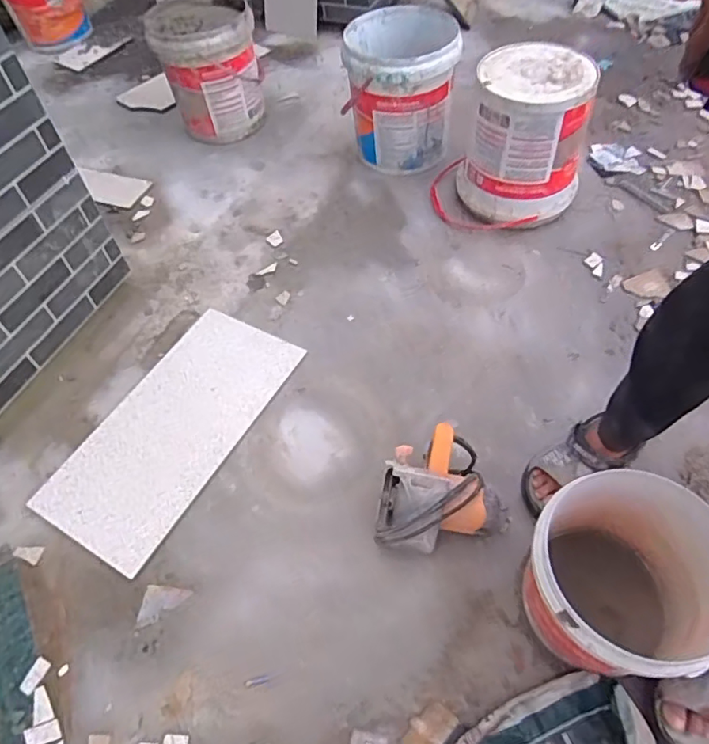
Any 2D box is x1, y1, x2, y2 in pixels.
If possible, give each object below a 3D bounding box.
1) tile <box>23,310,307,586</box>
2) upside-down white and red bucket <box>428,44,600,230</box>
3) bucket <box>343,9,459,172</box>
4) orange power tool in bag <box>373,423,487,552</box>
[{"bbox_3d":[-0.399,0.113,1.237,0.305,0.010,0.602,23,59,19],"label":"tile"},{"bbox_3d":[0.400,-0.588,1.413,0.328,0.348,0.269,-16,54,-7],"label":"upside-down white and red bucket"},{"bbox_3d":[0.138,-0.817,1.606,0.328,0.352,0.320,-6,56,0],"label":"bucket"},{"bbox_3d":[0.140,0.214,1.006,0.184,0.120,0.193,-2,56,3],"label":"orange power tool in bag"}]

